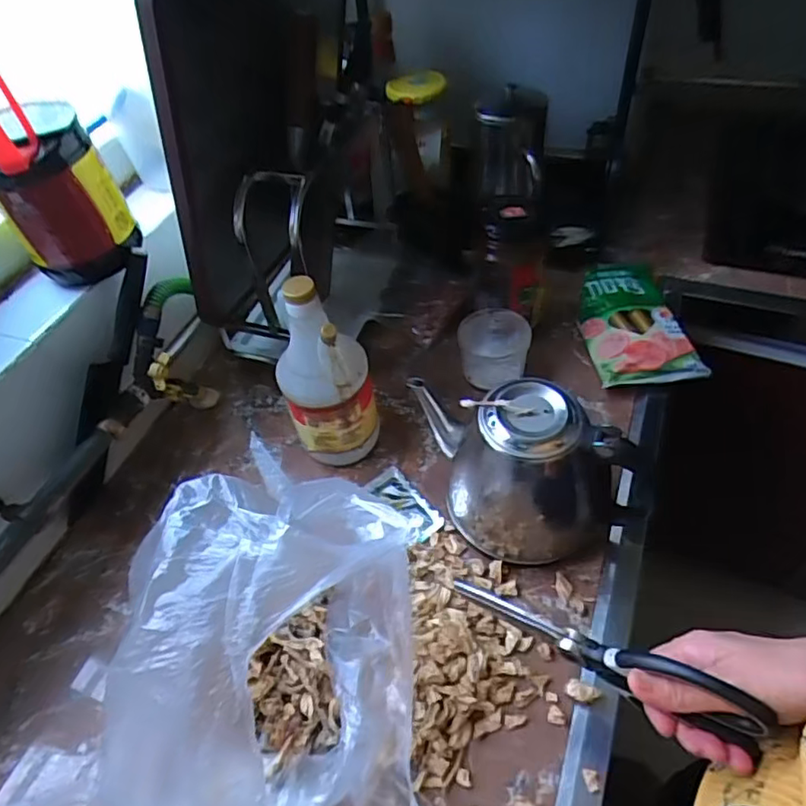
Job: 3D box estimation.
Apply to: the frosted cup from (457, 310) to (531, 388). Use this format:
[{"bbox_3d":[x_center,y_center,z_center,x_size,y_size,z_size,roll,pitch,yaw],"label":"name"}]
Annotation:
[{"bbox_3d":[0.107,-0.063,0.683,0.075,0.075,0.072,-3,50,4],"label":"frosted cup"}]

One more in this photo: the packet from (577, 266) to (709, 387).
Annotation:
[{"bbox_3d":[0.276,-0.106,0.722,0.117,0.039,0.208,-6,50,1],"label":"packet"}]

